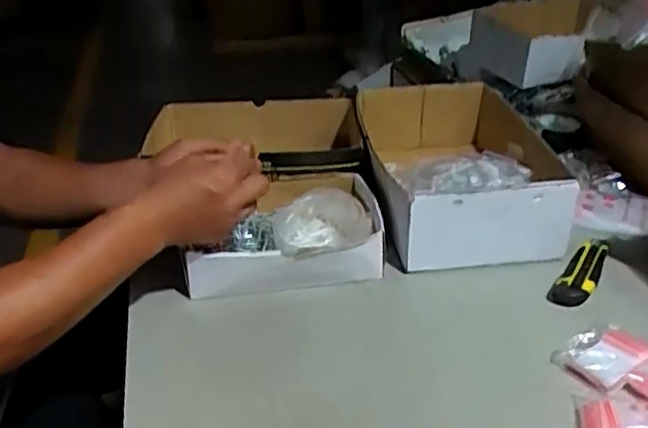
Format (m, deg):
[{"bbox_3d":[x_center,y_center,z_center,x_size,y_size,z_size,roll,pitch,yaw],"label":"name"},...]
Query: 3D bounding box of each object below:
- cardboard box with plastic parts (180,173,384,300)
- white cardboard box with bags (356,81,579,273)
[{"bbox_3d":[-0.045,0.018,0.798,0.222,0.080,0.170,-2,31,1],"label":"cardboard box with plastic parts"},{"bbox_3d":[0.172,-0.060,0.868,0.231,0.125,0.292,-5,31,-3],"label":"white cardboard box with bags"}]

